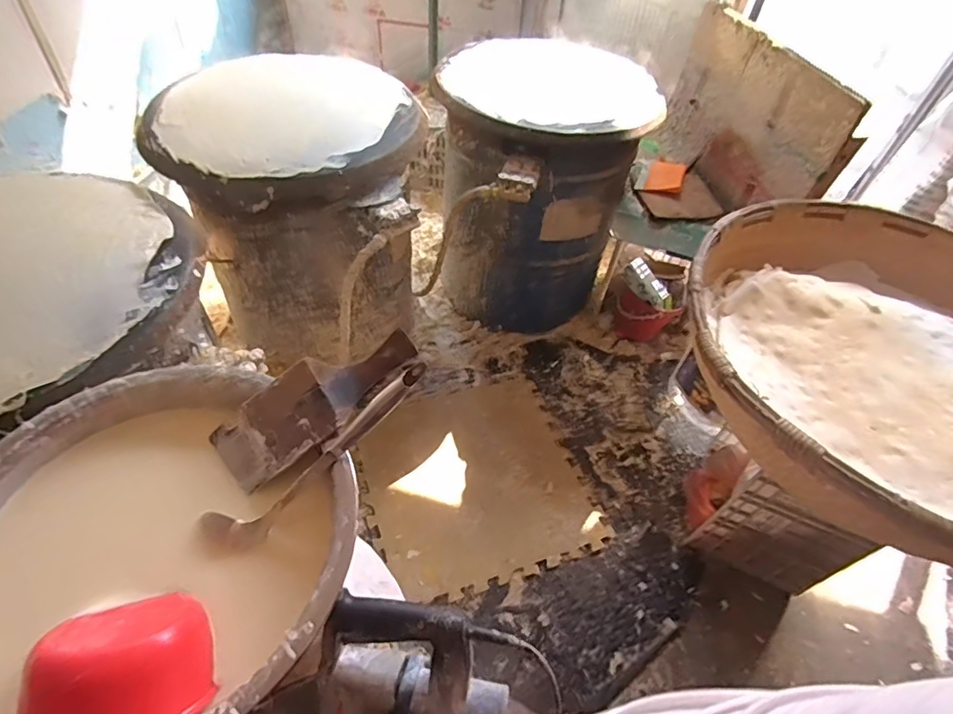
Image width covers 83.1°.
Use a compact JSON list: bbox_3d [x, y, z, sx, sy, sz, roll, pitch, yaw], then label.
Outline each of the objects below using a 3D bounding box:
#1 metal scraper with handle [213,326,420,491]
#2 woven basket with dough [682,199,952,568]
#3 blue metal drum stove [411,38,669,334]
[{"bbox_3d":[-0.214,0.061,0.716,0.297,0.047,0.126,-34,58,-7],"label":"metal scraper with handle"},{"bbox_3d":[0.792,0.023,0.966,0.809,0.142,0.785,3,49,-4],"label":"woven basket with dough"},{"bbox_3d":[0.159,-0.511,1.746,0.667,0.739,0.583,-24,56,-25],"label":"blue metal drum stove"}]

